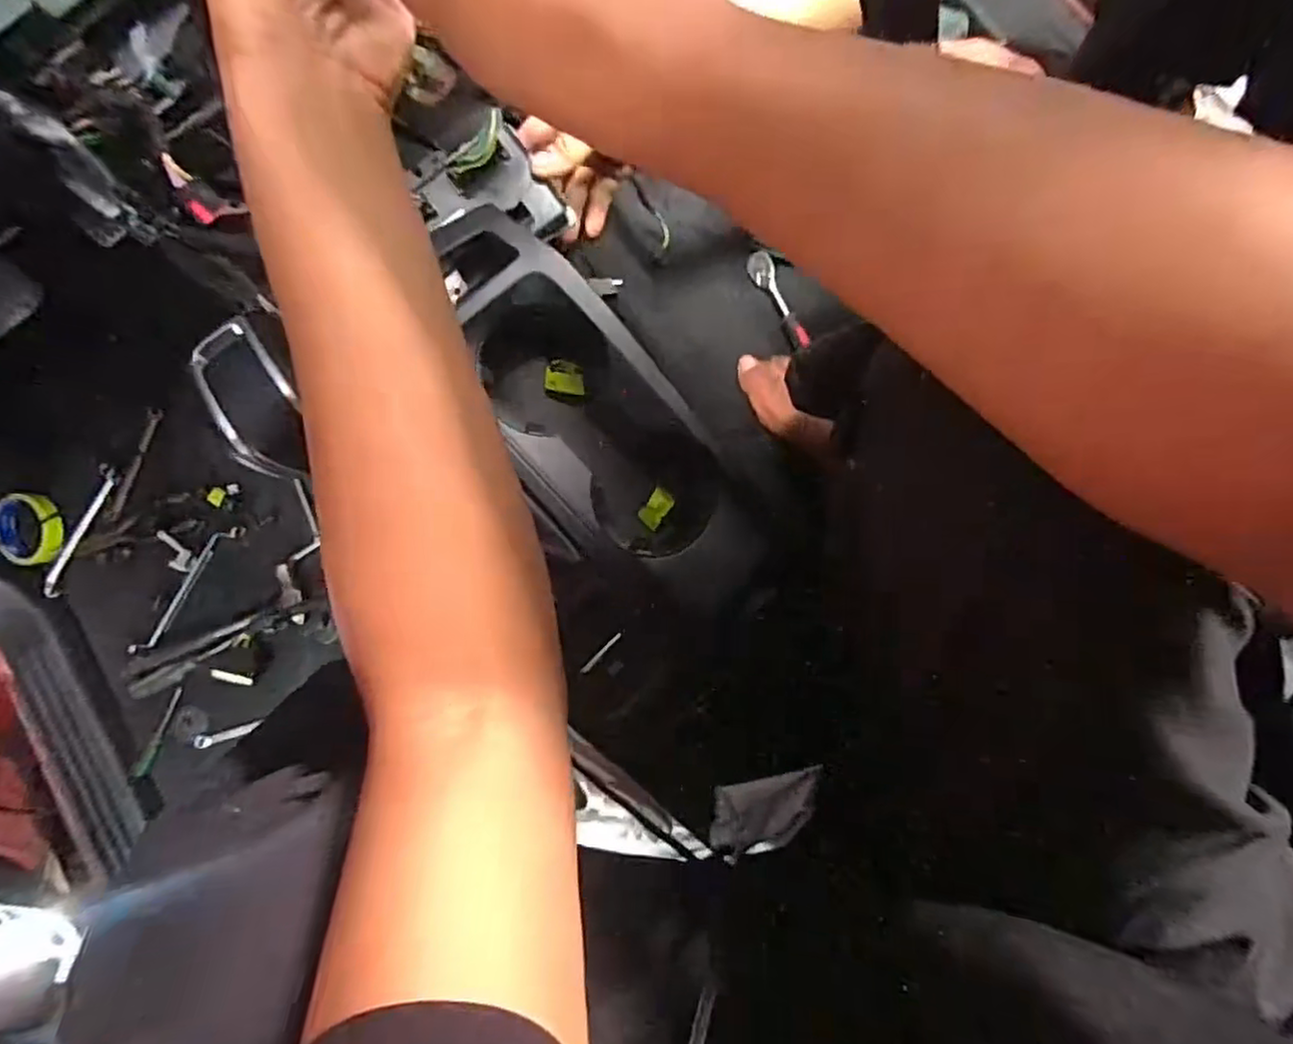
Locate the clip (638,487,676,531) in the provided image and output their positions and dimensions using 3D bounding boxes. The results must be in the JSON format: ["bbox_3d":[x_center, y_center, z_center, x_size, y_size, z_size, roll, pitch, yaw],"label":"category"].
[{"bbox_3d":[0.007,-0.010,0.511,0.018,0.016,0.029,39,91,9],"label":"clip"}]

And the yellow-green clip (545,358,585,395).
[{"bbox_3d":[-0.059,-0.106,0.487,0.029,0.004,0.024,8,117,2],"label":"yellow-green clip"}]

